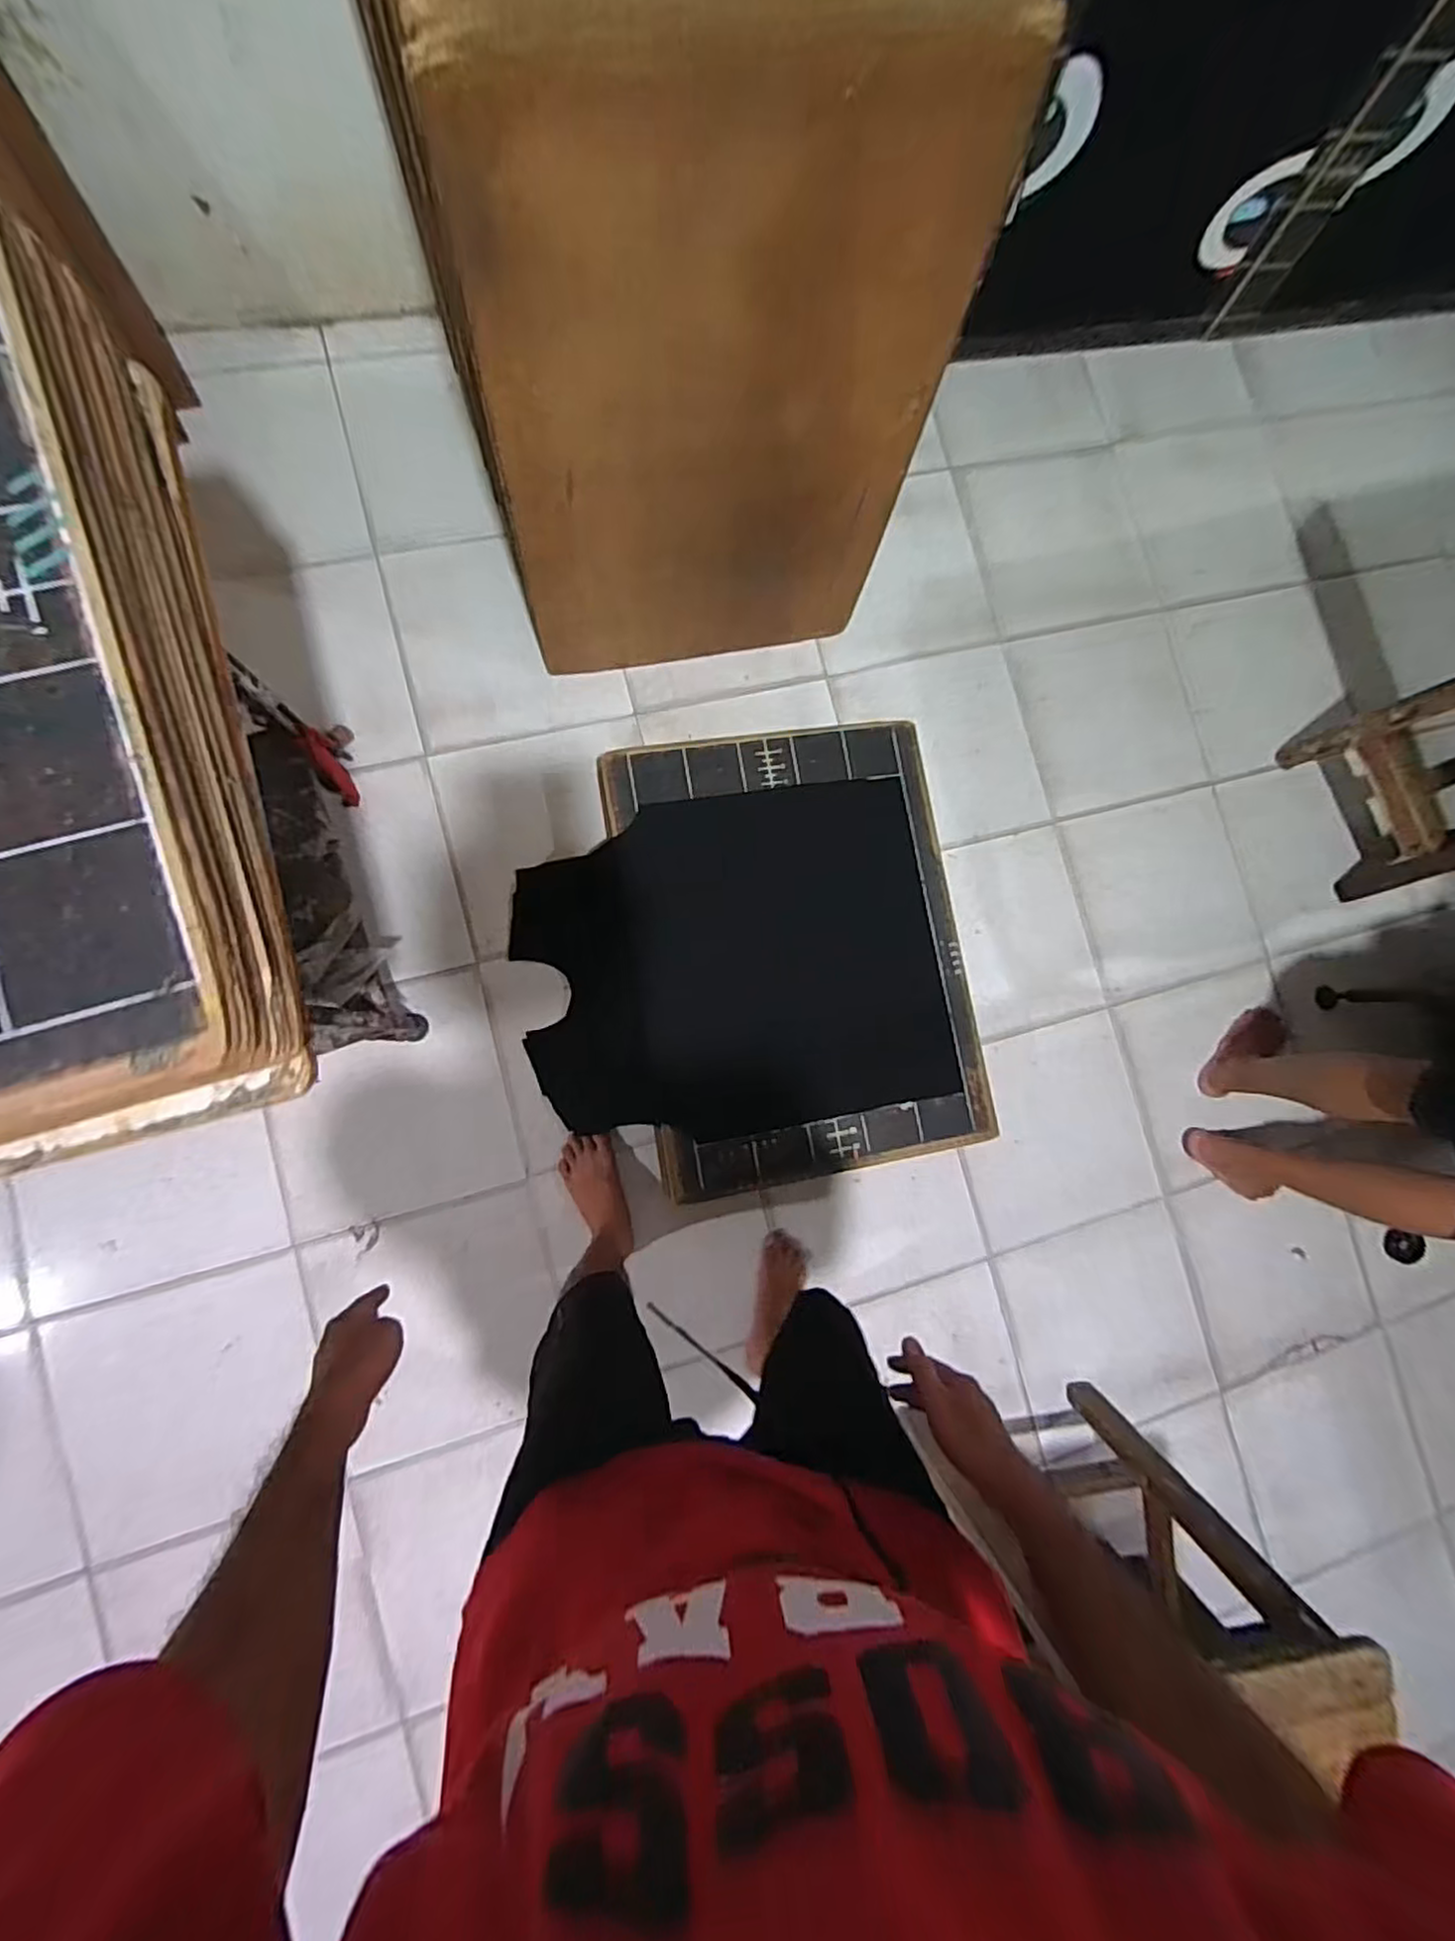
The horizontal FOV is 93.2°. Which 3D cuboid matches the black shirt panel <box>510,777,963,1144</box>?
[{"bbox_3d":[0.003,-0.011,1.268,0.750,0.101,0.595,-10,87,-8],"label":"black shirt panel"}]

